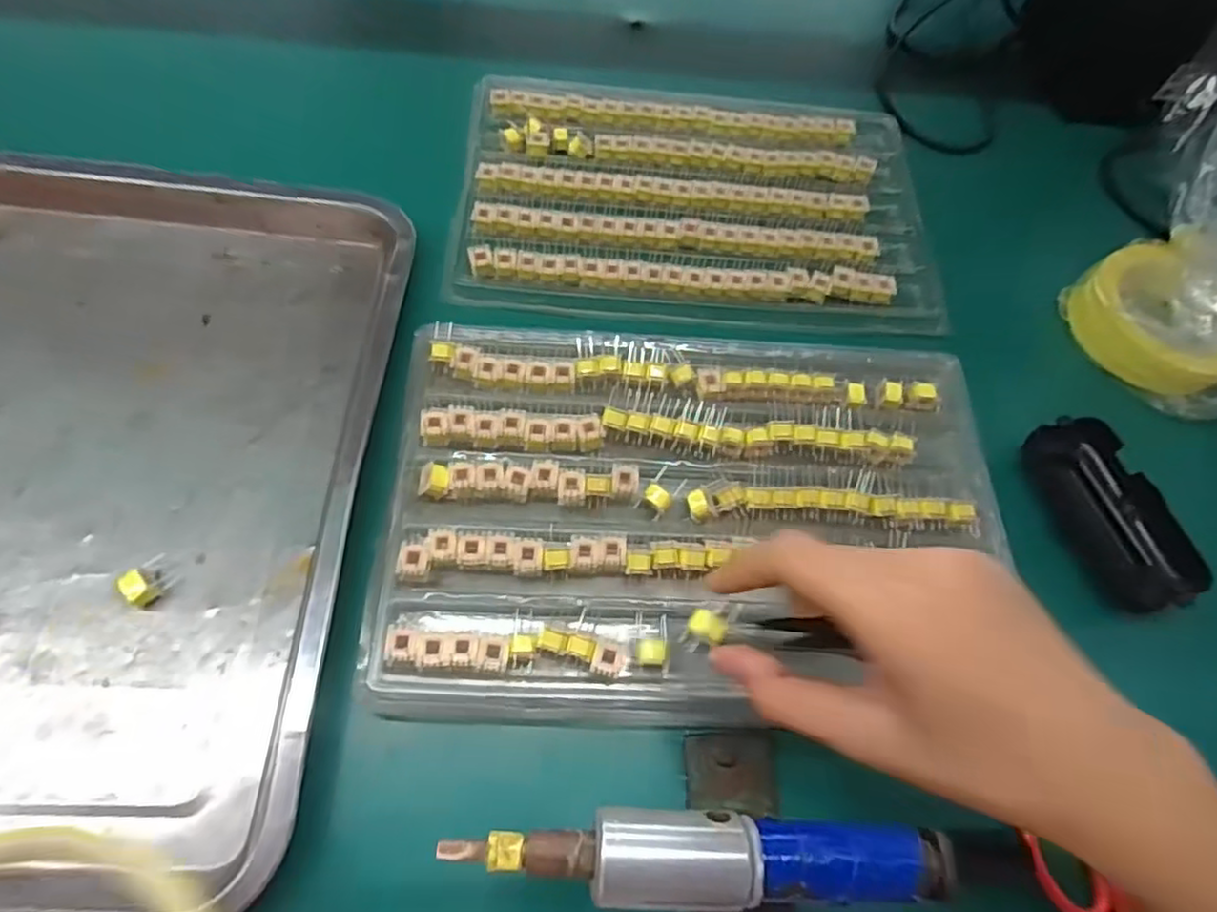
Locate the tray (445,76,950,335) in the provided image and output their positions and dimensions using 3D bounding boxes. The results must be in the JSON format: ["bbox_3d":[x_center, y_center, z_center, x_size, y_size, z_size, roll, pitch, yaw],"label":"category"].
[{"bbox_3d":[0.063,-0.179,0.464,0.328,0.031,0.206,2,64,-5],"label":"tray"}]

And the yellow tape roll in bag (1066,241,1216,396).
[{"bbox_3d":[0.365,-0.091,0.428,0.101,0.041,0.106,2,64,-5],"label":"yellow tape roll in bag"}]

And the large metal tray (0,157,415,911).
[{"bbox_3d":[-0.261,0.002,0.326,0.277,0.031,0.376,4,64,-4],"label":"large metal tray"}]

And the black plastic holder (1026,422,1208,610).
[{"bbox_3d":[0.285,0.033,0.376,0.053,0.030,0.110,-9,66,-11],"label":"black plastic holder"}]

